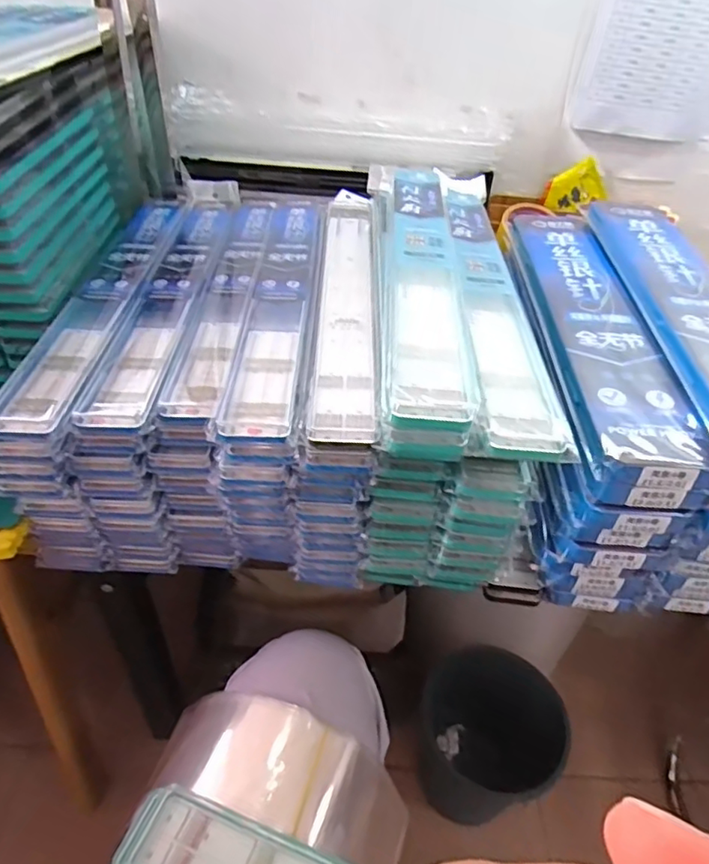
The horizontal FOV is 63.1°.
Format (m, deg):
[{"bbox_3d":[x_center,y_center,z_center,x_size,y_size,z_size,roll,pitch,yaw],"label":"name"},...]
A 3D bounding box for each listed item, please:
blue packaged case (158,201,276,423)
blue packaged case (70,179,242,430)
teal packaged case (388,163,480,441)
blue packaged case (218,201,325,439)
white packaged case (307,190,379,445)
[{"bbox_3d":[-0.127,-0.162,0.601,0.053,0.017,0.419,4,41,-3],"label":"blue packaged case"},{"bbox_3d":[-0.188,-0.162,0.617,0.064,0.025,0.450,-3,44,3],"label":"blue packaged case"},{"bbox_3d":[0.062,-0.152,0.531,0.059,0.028,0.420,5,41,-1],"label":"teal packaged case"},{"bbox_3d":[-0.070,-0.137,0.572,0.056,0.021,0.403,4,41,-2],"label":"blue packaged case"},{"bbox_3d":[-0.008,-0.153,0.605,0.055,0.020,0.472,4,41,-3],"label":"white packaged case"}]

